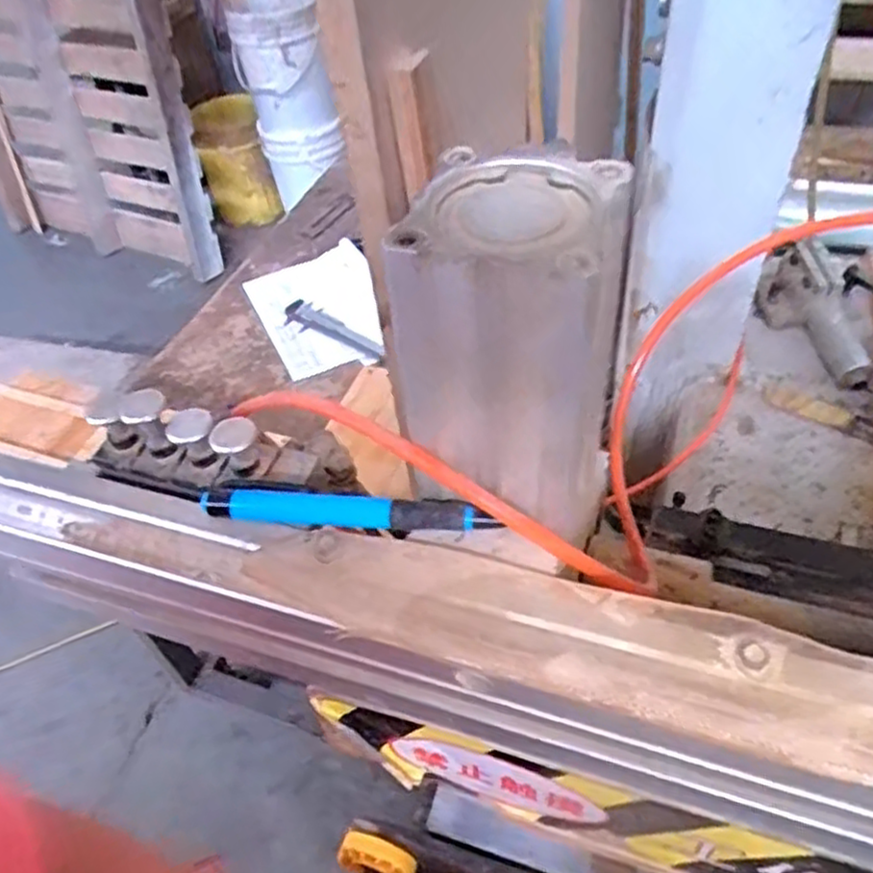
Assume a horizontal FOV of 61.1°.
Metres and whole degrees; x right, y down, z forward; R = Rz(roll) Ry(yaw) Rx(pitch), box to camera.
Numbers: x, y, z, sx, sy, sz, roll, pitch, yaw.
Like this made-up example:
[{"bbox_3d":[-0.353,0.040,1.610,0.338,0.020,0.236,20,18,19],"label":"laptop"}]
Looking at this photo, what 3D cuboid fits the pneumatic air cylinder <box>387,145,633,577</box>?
[{"bbox_3d":[0.031,-0.026,0.271,0.073,0.134,0.073,16,51,20],"label":"pneumatic air cylinder"}]

